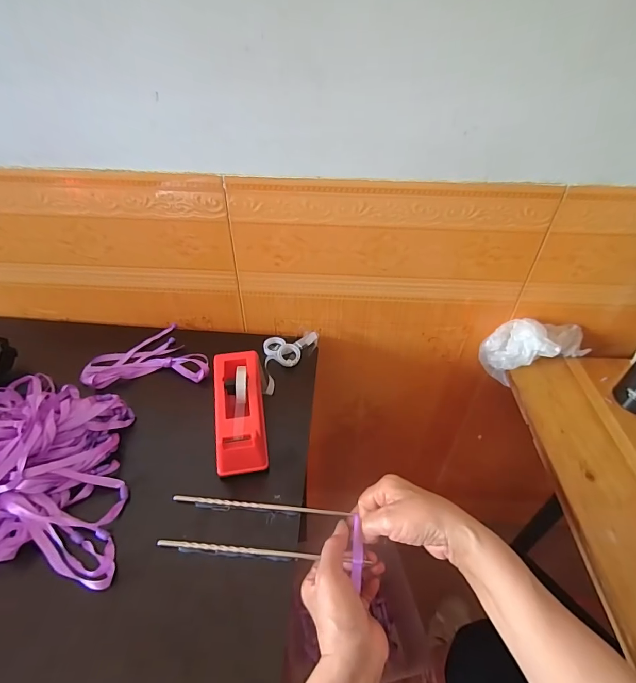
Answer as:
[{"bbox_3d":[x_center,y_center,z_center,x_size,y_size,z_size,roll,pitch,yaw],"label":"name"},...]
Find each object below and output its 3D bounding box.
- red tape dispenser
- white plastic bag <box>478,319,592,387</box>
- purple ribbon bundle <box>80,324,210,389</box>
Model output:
[{"bbox_3d":[-0.101,0.088,0.501,0.063,0.077,0.153,-5,43,-8],"label":"red tape dispenser"},{"bbox_3d":[0.358,0.015,0.653,0.157,0.123,0.092,-17,45,-18],"label":"white plastic bag"},{"bbox_3d":[-0.264,0.036,0.591,0.155,0.026,0.150,2,43,-2],"label":"purple ribbon bundle"}]

